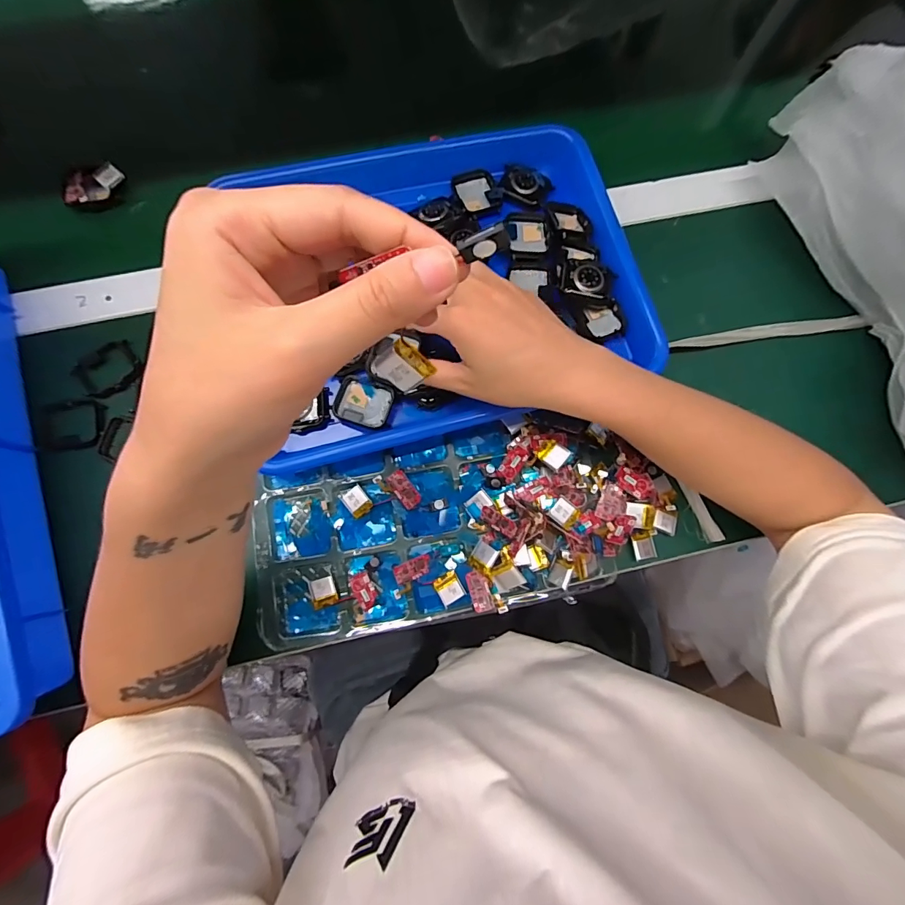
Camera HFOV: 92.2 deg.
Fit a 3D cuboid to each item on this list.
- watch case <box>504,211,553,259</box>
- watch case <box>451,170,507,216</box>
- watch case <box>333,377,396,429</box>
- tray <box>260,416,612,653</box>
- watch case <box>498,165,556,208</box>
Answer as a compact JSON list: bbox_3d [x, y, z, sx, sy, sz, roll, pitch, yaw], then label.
[{"bbox_3d":[0.063,-0.179,0.360,0.036,0.013,0.043,-6,78,-3],"label":"watch case"},{"bbox_3d":[0.022,-0.221,0.375,0.039,0.011,0.040,-20,79,-6],"label":"watch case"},{"bbox_3d":[-0.068,-0.038,0.333,0.044,0.011,0.033,16,78,2],"label":"watch case"},{"bbox_3d":[-0.017,0.057,0.326,0.252,0.031,0.131,-12,78,-4],"label":"tray"},{"bbox_3d":[0.064,-0.232,0.378,0.044,0.007,0.034,15,78,2],"label":"watch case"}]

